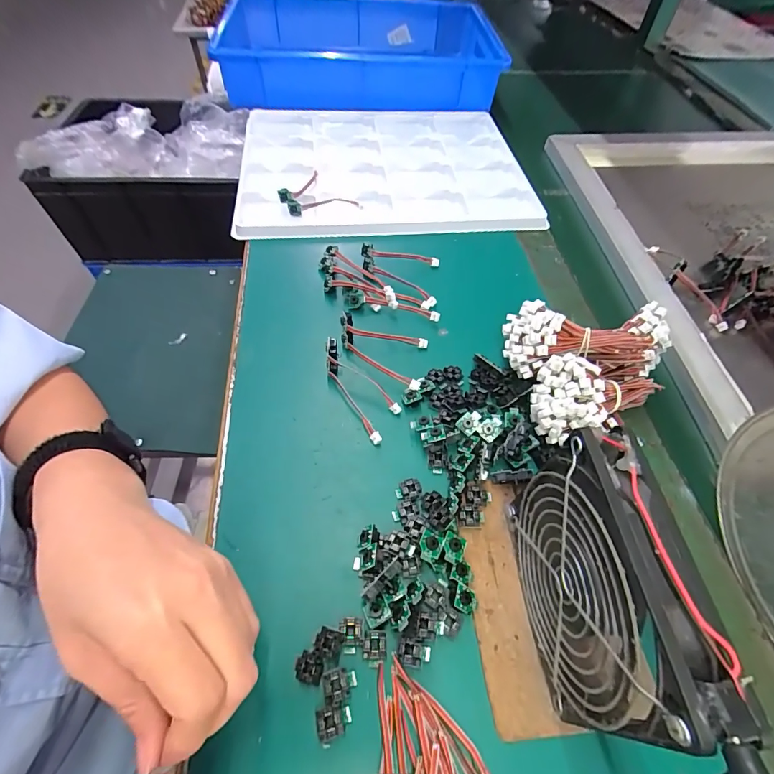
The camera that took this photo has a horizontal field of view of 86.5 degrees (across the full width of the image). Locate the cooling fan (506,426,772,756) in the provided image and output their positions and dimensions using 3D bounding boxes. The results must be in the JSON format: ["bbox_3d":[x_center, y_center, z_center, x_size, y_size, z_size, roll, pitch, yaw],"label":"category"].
[{"bbox_3d":[0.100,0.099,0.209,0.030,0.127,0.117,1,56,-5],"label":"cooling fan"}]

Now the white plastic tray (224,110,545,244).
[{"bbox_3d":[-0.002,-0.295,0.539,0.361,0.021,0.277,-4,56,-8],"label":"white plastic tray"}]

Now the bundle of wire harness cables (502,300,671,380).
[{"bbox_3d":[0.166,-0.037,0.347,0.126,0.056,0.057,5,56,-2],"label":"bundle of wire harness cables"}]

